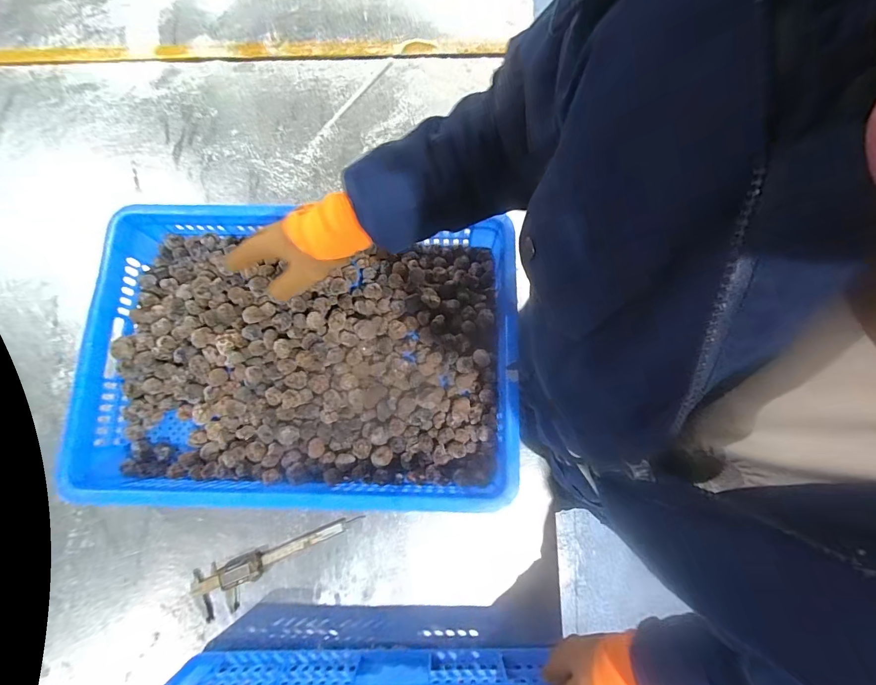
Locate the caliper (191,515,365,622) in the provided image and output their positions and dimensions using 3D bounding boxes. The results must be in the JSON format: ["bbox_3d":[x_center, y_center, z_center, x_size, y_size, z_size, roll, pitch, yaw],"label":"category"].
[{"bbox_3d":[-0.230,0.318,0.564,0.252,0.017,0.063,-22,80,-4],"label":"caliper"}]

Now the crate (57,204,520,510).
[{"bbox_3d":[-0.191,0.013,0.564,0.573,0.088,0.397,0,79,1],"label":"crate"}]

